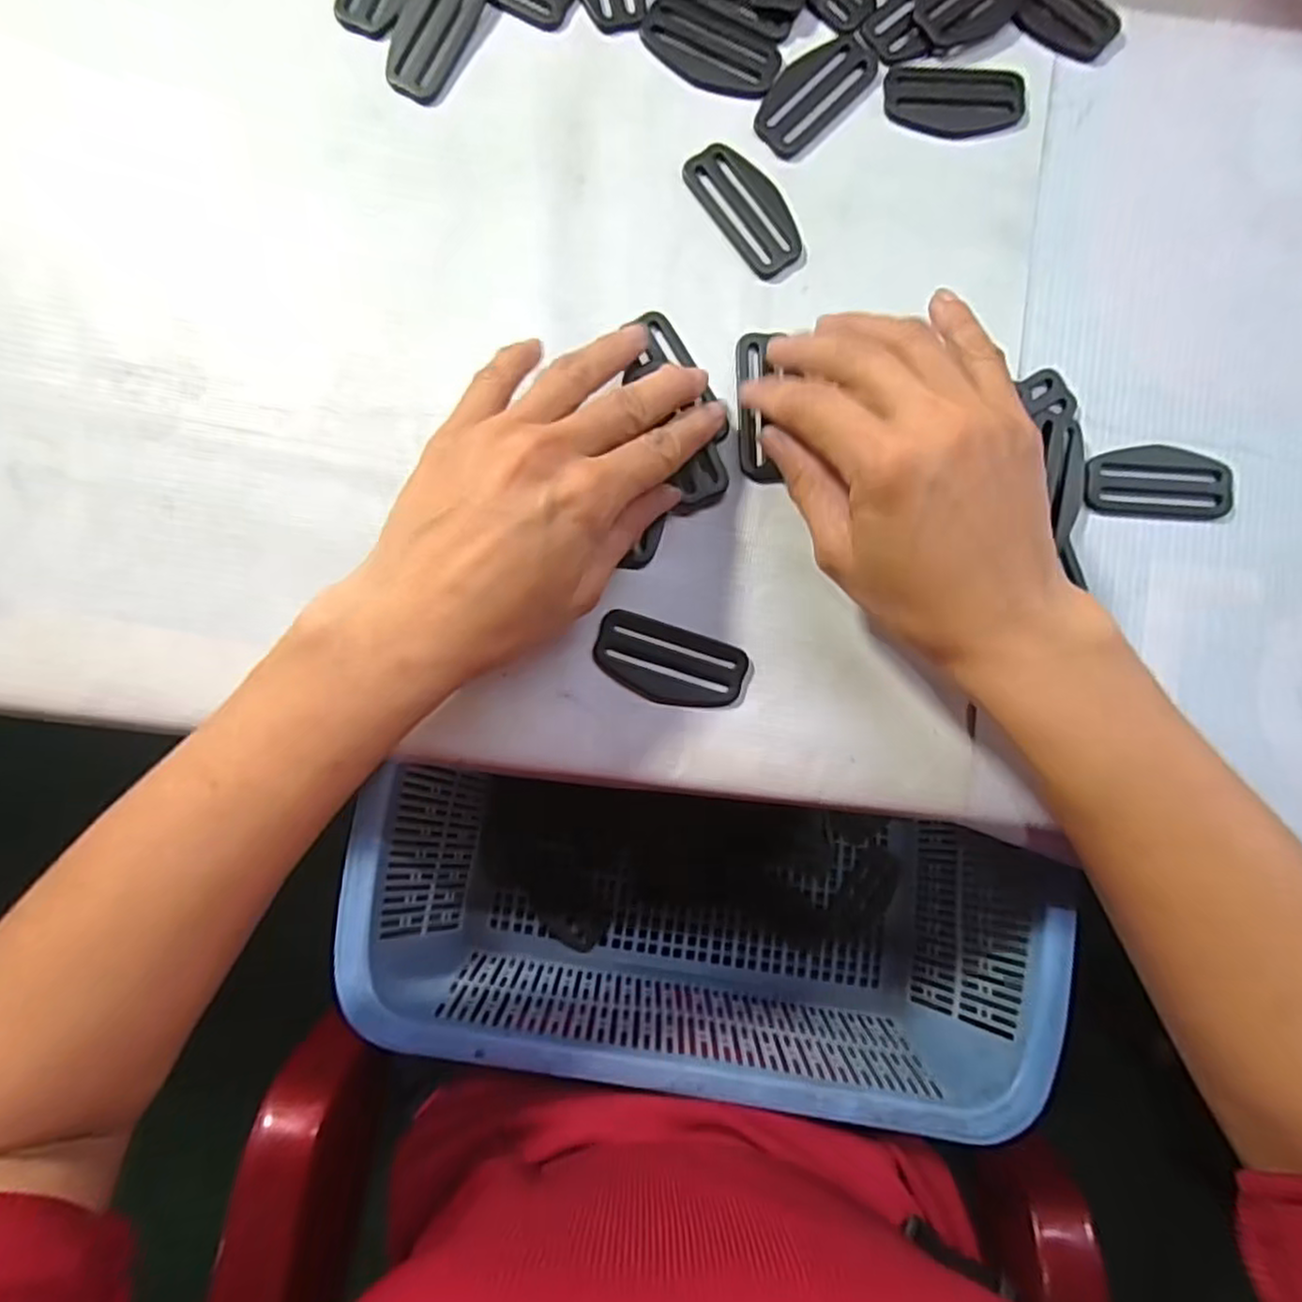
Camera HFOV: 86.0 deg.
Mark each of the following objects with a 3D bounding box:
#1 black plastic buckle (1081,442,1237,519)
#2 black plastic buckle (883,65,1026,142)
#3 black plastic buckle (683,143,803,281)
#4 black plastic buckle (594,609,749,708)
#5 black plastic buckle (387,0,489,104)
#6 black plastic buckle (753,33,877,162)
[{"bbox_3d":[0.208,-0.069,0.284,0.060,0.004,0.029,2,84,-1],"label":"black plastic buckle"},{"bbox_3d":[0.129,-0.234,0.294,0.058,0.004,0.032,-1,85,-1],"label":"black plastic buckle"},{"bbox_3d":[0.039,-0.184,0.289,0.027,0.004,0.059,-37,86,-4],"label":"black plastic buckle"},{"bbox_3d":[0.007,0.005,0.274,0.059,0.004,0.029,17,84,1],"label":"black plastic buckle"},{"bbox_3d":[-0.089,-0.259,0.290,0.026,0.005,0.059,26,85,2],"label":"black plastic buckle"},{"bbox_3d":[0.069,-0.237,0.295,0.029,0.004,0.061,43,85,3],"label":"black plastic buckle"}]

